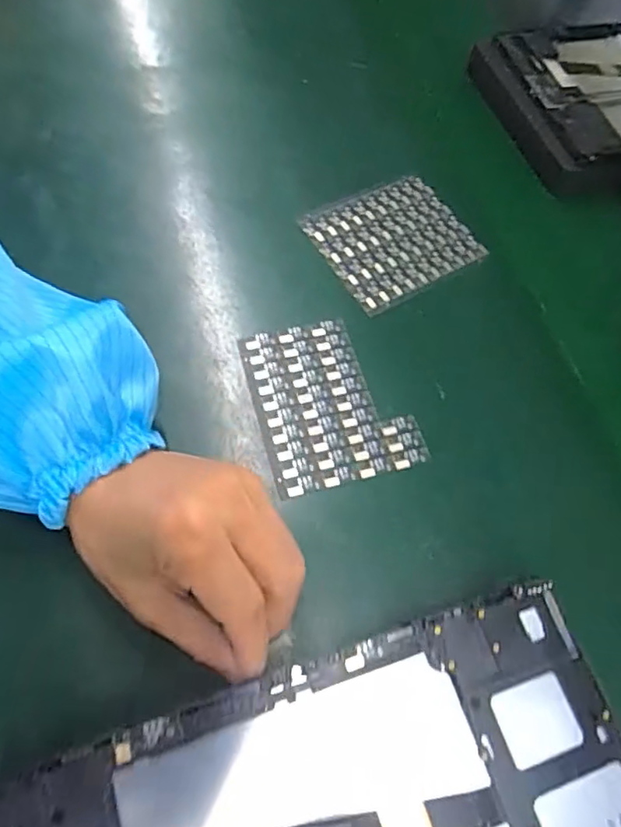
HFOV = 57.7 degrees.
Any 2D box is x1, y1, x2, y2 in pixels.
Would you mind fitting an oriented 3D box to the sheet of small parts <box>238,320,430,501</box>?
[{"bbox_3d":[0.010,-0.009,0.313,0.080,0.004,0.097,-13,67,-14],"label":"sheet of small parts"}]

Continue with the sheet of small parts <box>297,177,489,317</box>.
[{"bbox_3d":[0.054,-0.113,0.370,0.093,0.011,0.081,-28,71,-19],"label":"sheet of small parts"}]

